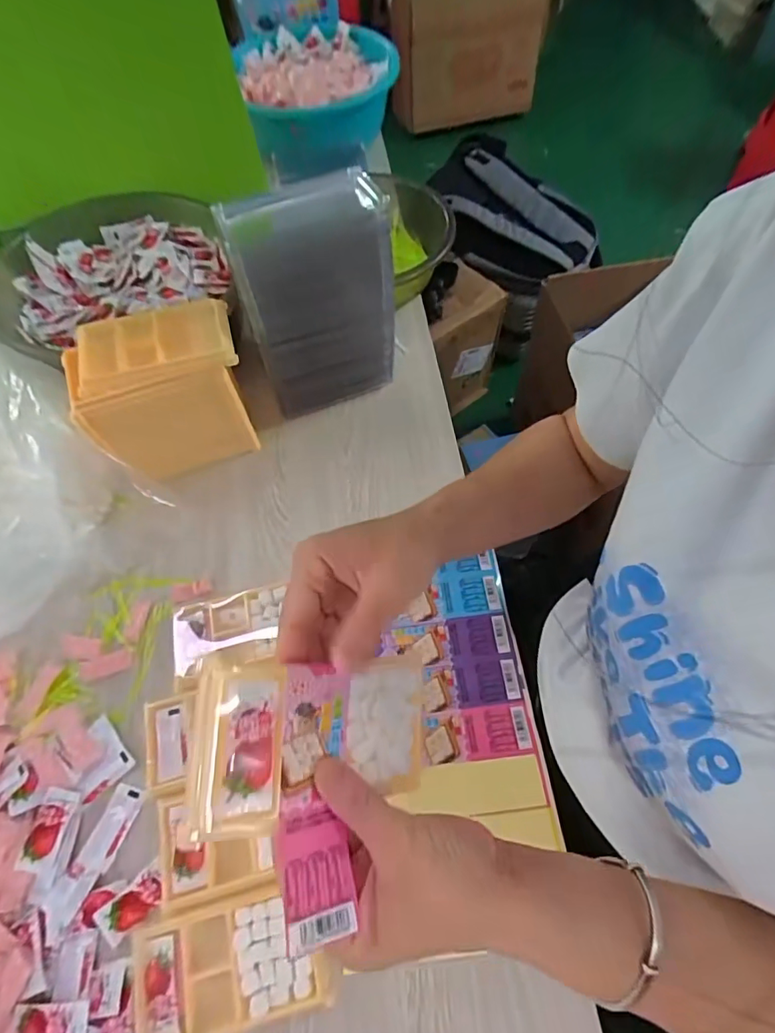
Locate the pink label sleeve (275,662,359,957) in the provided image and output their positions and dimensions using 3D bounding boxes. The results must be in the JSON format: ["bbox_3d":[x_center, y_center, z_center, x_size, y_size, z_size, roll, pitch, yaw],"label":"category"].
[{"bbox_3d":[-0.034,0.134,0.241,0.037,0.011,0.117,9,70,-36],"label":"pink label sleeve"}]

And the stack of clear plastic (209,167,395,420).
[{"bbox_3d":[-0.071,-0.216,0.512,0.141,0.198,0.096,-19,63,-8],"label":"stack of clear plastic"}]

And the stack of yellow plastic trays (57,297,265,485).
[{"bbox_3d":[-0.217,-0.121,0.509,0.156,0.148,0.085,-23,64,-10],"label":"stack of yellow plastic trays"}]

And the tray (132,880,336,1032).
[{"bbox_3d":[-0.112,0.317,0.352,0.135,0.012,0.076,-13,62,-5],"label":"tray"}]

